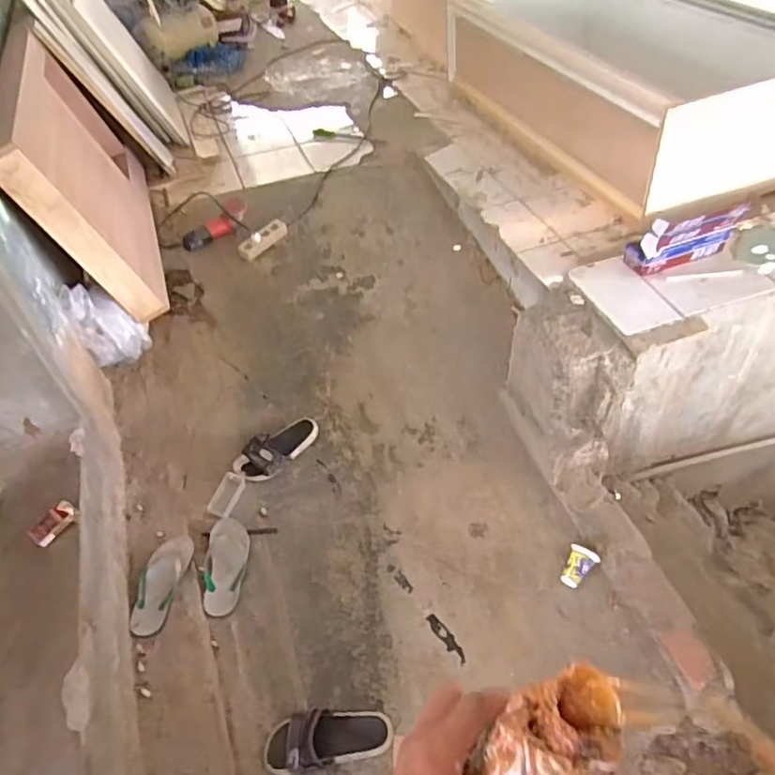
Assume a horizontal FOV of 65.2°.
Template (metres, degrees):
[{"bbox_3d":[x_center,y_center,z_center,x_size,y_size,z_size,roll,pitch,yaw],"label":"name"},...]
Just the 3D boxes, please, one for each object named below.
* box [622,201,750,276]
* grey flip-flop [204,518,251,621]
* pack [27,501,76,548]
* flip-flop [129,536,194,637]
[{"bbox_3d":[0.828,-0.414,1.652,0.321,0.168,0.111,-15,46,-8],"label":"box"},{"bbox_3d":[-0.411,0.454,1.541,0.100,0.041,0.252,-3,46,4],"label":"grey flip-flop"},{"bbox_3d":[-0.709,0.286,1.282,0.056,0.025,0.096,22,52,25],"label":"pack"},{"bbox_3d":[-0.556,0.473,1.478,0.099,0.038,0.258,5,47,11],"label":"flip-flop"}]

